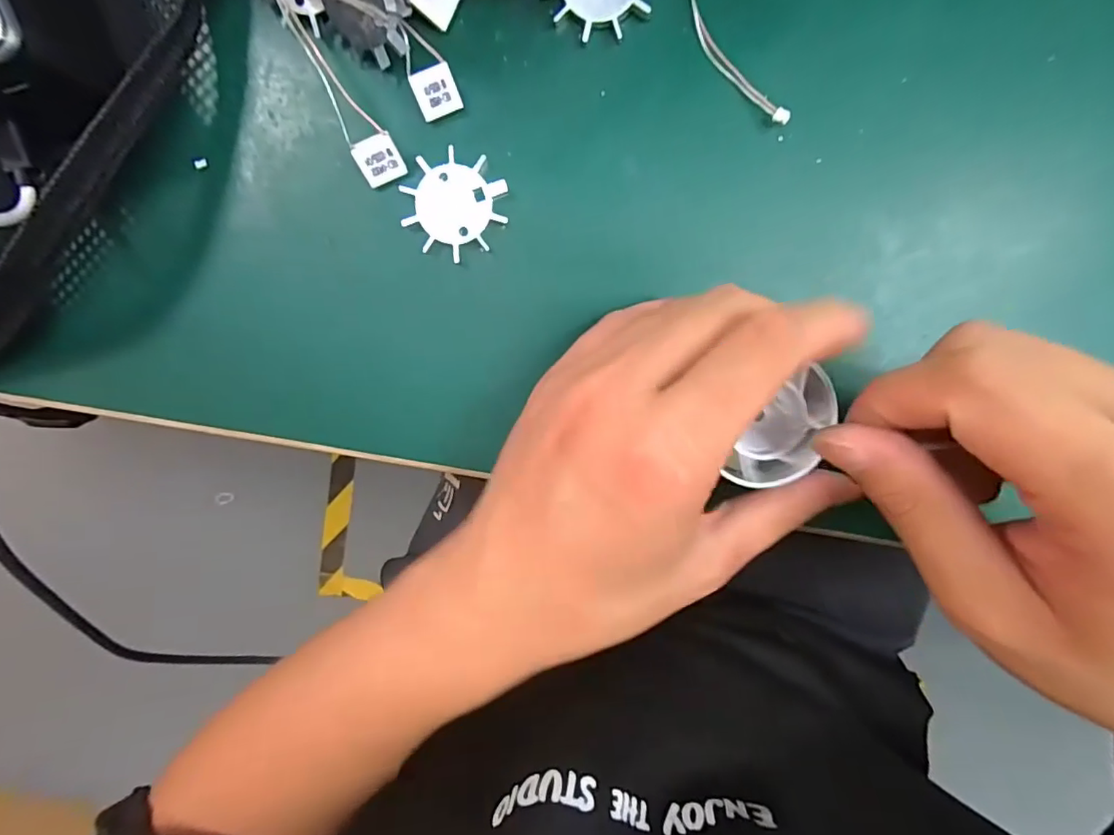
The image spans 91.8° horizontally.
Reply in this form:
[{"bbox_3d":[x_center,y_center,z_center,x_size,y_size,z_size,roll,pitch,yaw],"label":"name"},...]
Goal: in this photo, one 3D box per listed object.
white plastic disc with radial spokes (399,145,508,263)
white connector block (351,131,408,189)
[{"bbox_3d":[-0.039,-0.081,0.208,0.039,0.005,0.036,-2,98,1],"label":"white plastic disc with radial spokes"},{"bbox_3d":[-0.066,-0.095,0.201,0.015,0.004,0.016,-29,134,-1],"label":"white connector block"}]

